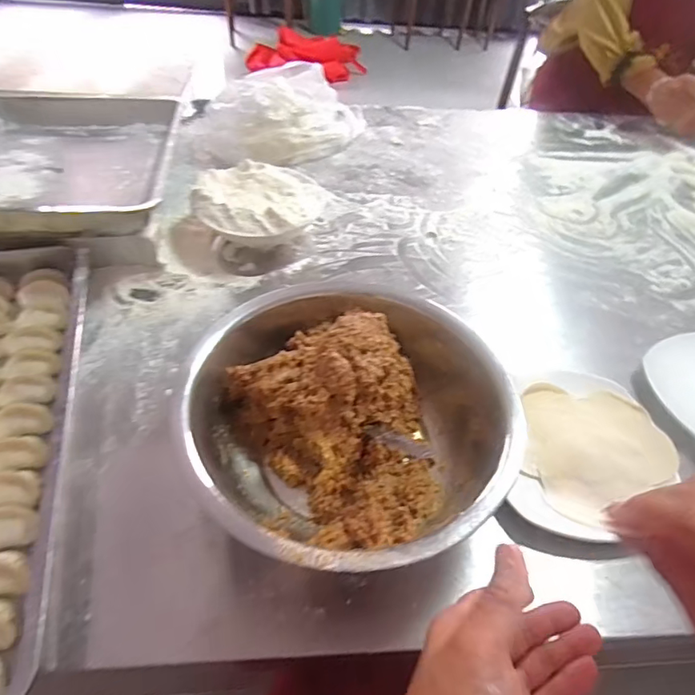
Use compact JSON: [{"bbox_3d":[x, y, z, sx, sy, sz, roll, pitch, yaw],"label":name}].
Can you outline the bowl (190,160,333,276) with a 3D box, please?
[{"bbox_3d":[-0.115,-0.188,0.695,0.171,0.067,0.171,2,49,-2],"label":"bowl"}]

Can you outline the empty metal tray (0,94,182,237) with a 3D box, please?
[{"bbox_3d":[-0.436,-0.289,0.753,0.352,0.069,0.519,-4,39,-13],"label":"empty metal tray"}]

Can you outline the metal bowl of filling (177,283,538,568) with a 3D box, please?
[{"bbox_3d":[-0.007,0.053,0.468,0.275,0.104,0.315,-19,53,-19],"label":"metal bowl of filling"}]

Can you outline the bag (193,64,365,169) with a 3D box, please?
[{"bbox_3d":[-0.114,-0.401,0.861,0.305,0.119,0.157,-7,50,-10],"label":"bag"}]

